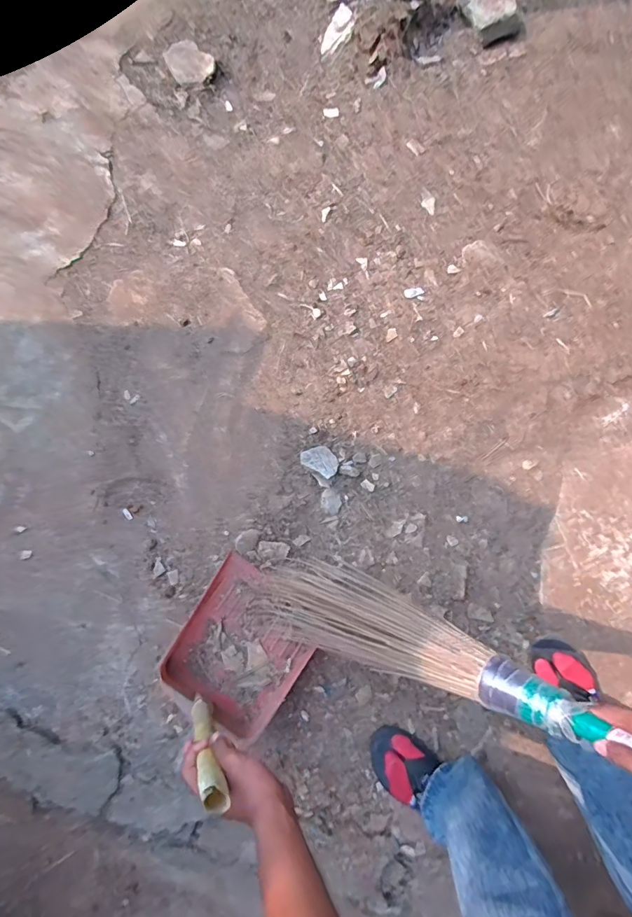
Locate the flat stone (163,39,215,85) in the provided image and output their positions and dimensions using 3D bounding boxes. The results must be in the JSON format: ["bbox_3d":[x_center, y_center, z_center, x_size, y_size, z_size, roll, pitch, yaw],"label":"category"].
[{"bbox_3d":[-0.367,-1.160,1.356,0.128,0.019,0.142,-21,76,-7],"label":"flat stone"}]

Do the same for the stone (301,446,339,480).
[{"bbox_3d":[0.011,0.004,1.060,0.085,0.021,0.062,31,76,6],"label":"stone"}]

